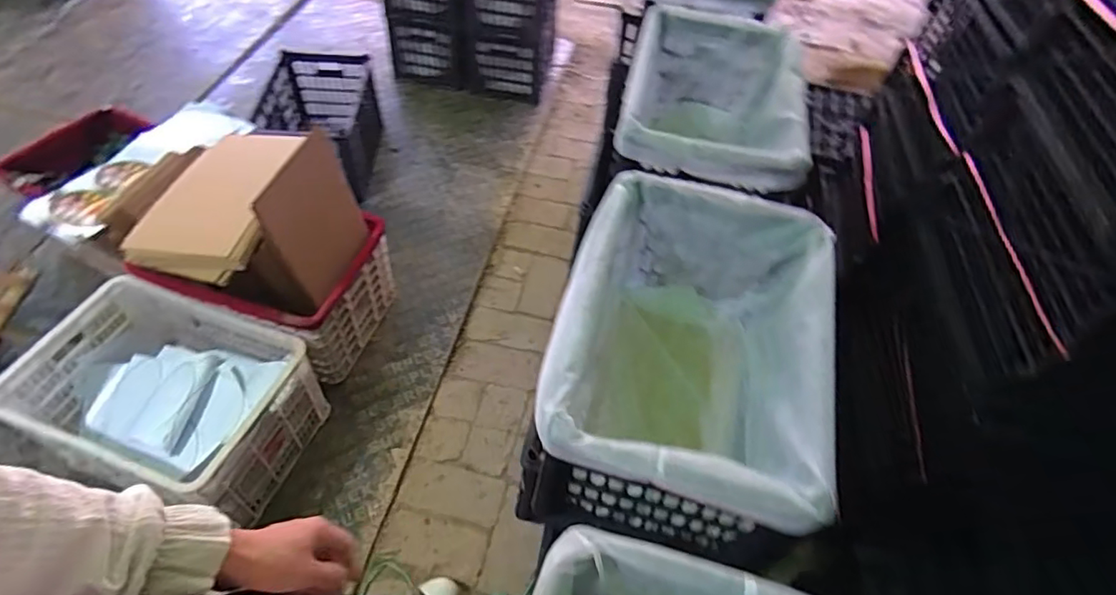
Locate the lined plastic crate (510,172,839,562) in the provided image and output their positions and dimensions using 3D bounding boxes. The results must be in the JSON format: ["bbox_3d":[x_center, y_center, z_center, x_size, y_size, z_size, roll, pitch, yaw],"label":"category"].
[{"bbox_3d":[0.167,0.084,0.787,0.323,0.241,0.443,16,54,7],"label":"lined plastic crate"}]

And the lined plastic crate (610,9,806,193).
[{"bbox_3d":[0.289,-0.344,1.129,0.311,0.226,0.464,12,54,4],"label":"lined plastic crate"}]

